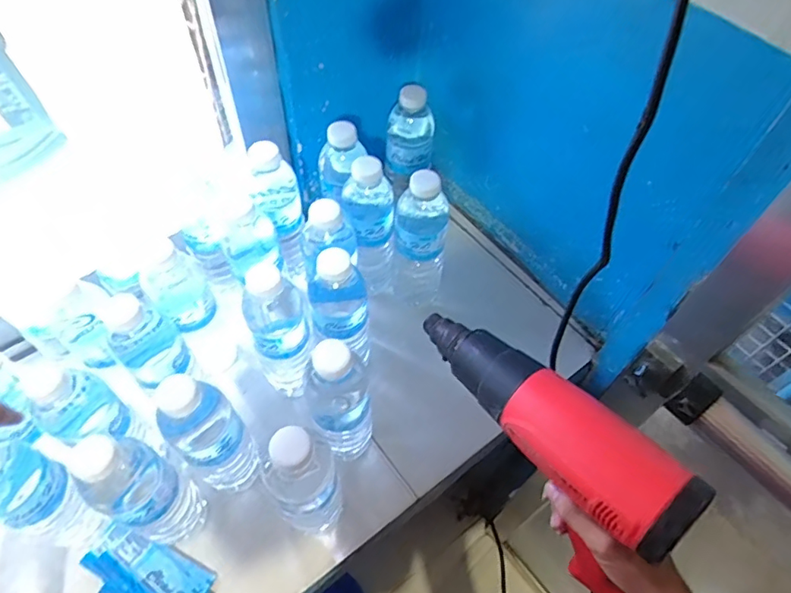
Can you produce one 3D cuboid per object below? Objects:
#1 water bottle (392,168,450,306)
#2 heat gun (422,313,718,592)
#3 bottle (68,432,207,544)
[{"bbox_3d":[0.029,-0.063,0.632,0.064,0.204,0.060,8,56,3],"label":"water bottle"},{"bbox_3d":[0.125,0.132,0.487,0.065,0.175,0.261,-31,51,-21],"label":"heat gun"},{"bbox_3d":[-0.215,0.174,0.465,0.049,0.196,0.057,22,58,11],"label":"bottle"}]

